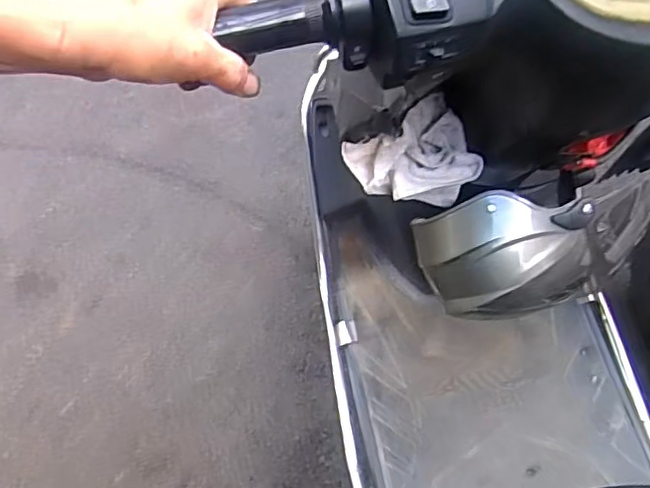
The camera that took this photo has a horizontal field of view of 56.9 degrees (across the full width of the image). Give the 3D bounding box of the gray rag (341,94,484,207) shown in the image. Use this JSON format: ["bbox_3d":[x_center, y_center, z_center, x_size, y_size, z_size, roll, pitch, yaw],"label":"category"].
[{"bbox_3d":[0.108,-0.099,0.716,0.136,0.080,0.115,-25,65,-13],"label":"gray rag"}]

